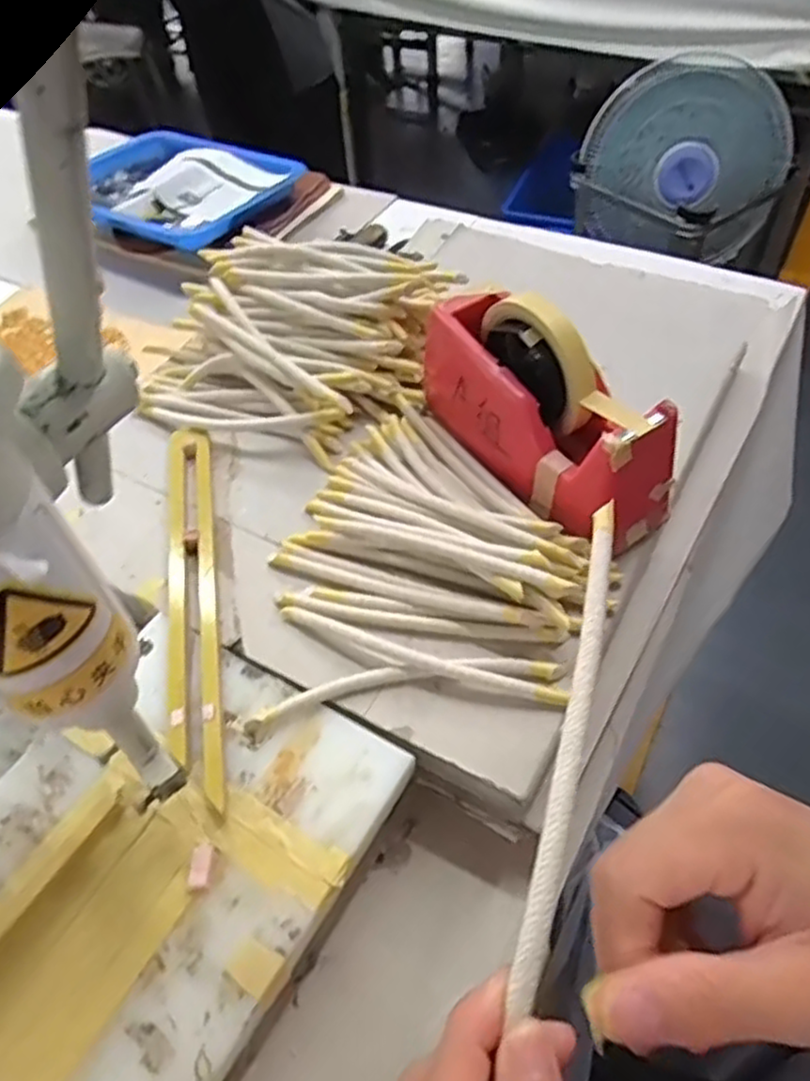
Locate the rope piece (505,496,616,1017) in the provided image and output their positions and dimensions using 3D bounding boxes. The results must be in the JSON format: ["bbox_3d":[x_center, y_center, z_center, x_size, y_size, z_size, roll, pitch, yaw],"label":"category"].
[{"bbox_3d":[0.065,0.064,0.279,0.011,0.012,0.202,12,55,12],"label":"rope piece"}]

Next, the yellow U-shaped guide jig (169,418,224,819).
[{"bbox_3d":[-0.145,0.030,0.493,0.034,0.014,0.306,-11,51,-5],"label":"yellow U-shaped guide jig"}]

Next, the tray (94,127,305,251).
[{"bbox_3d":[-0.302,-0.447,0.911,0.306,0.036,0.212,25,57,22],"label":"tray"}]

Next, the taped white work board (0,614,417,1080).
[{"bbox_3d":[-0.156,0.185,0.374,0.201,0.017,0.299,25,55,22],"label":"taped white work board"}]

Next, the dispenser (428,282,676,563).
[{"bbox_3d":[0.088,-0.096,0.495,0.067,0.111,0.202,-31,56,-20],"label":"dispenser"}]

